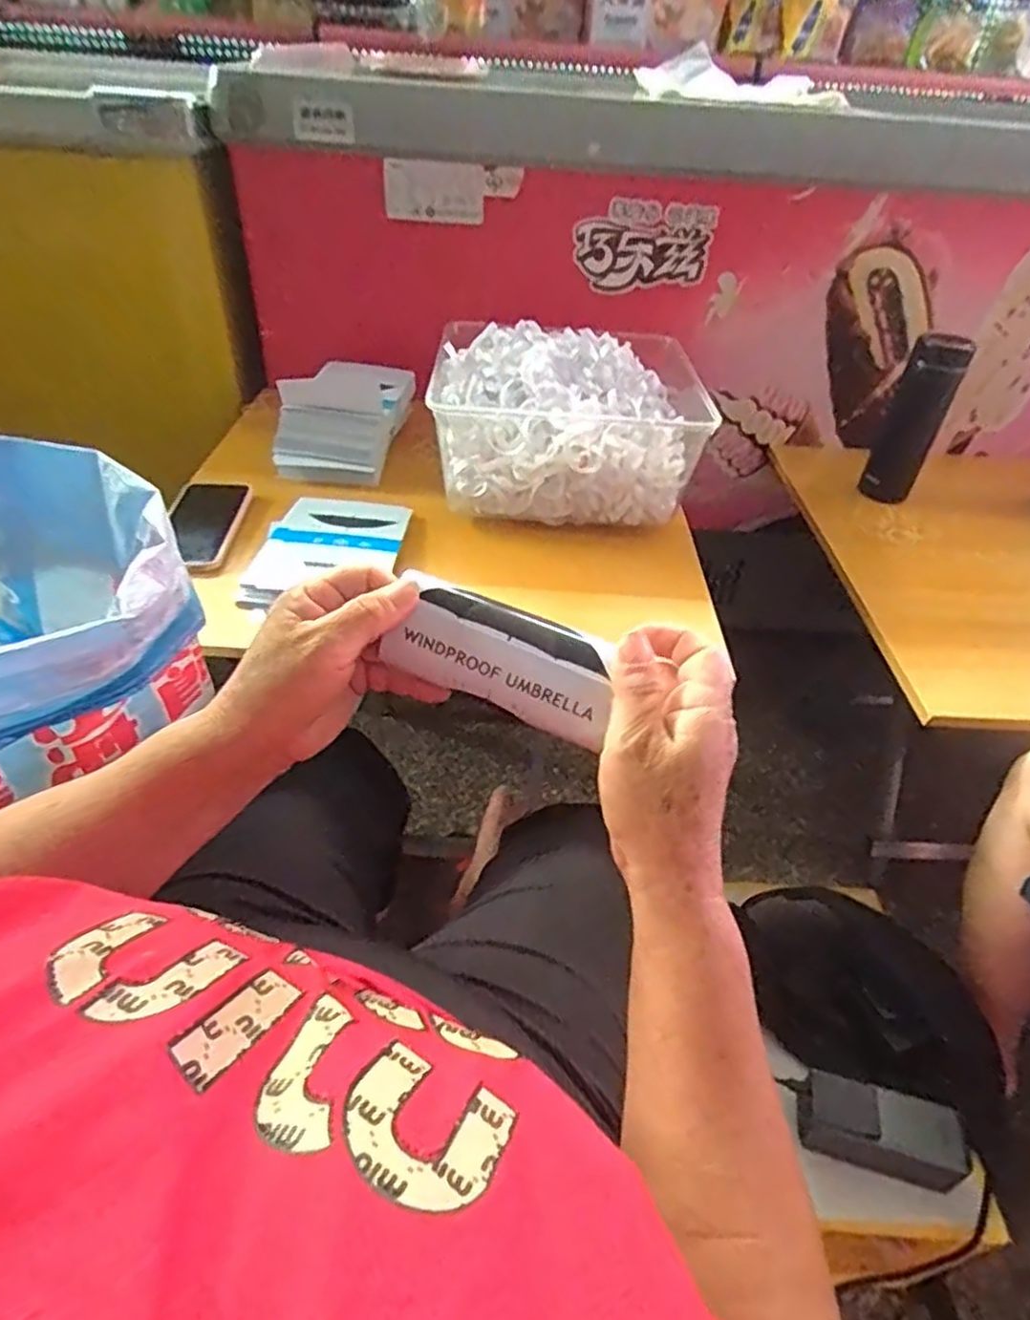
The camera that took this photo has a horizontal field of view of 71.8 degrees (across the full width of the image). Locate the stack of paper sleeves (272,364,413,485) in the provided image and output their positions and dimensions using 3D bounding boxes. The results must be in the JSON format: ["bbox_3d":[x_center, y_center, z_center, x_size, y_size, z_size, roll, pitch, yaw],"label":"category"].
[{"bbox_3d":[-0.209,-0.312,0.896,0.128,0.075,0.207,9,42,3],"label":"stack of paper sleeves"}]

